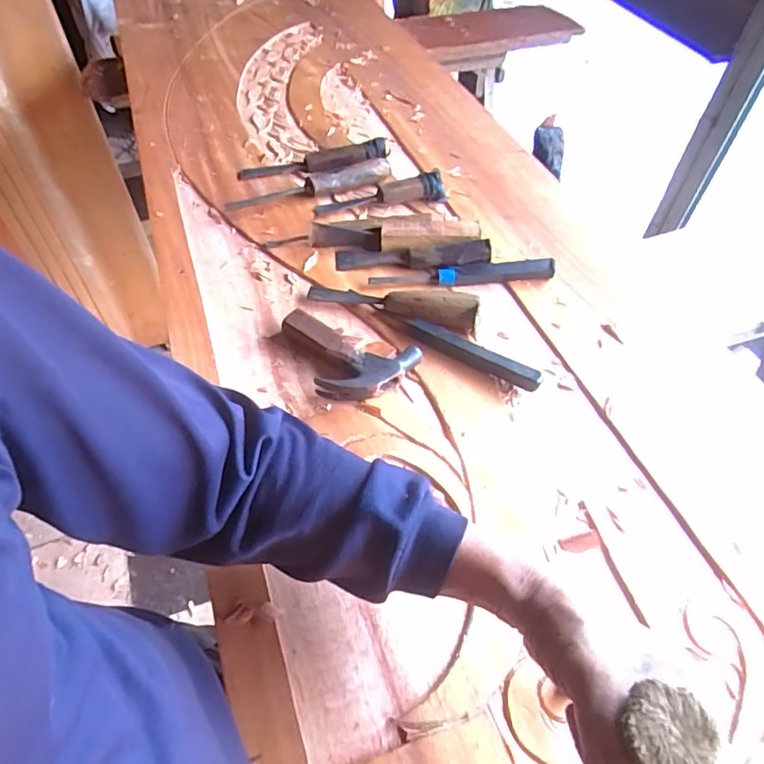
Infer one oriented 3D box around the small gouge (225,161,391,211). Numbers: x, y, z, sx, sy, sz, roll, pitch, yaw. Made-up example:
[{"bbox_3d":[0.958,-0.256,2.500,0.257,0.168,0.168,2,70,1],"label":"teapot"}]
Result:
[{"bbox_3d":[-0.102,-0.282,0.756,0.240,0.029,0.034,-14,55,-12],"label":"small gouge"}]

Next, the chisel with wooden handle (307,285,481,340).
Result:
[{"bbox_3d":[0.011,-0.097,0.607,0.202,0.042,0.031,16,54,11],"label":"chisel with wooden handle"}]

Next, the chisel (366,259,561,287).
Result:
[{"bbox_3d":[0.101,-0.135,0.650,0.225,0.020,0.027,-1,53,-2],"label":"chisel"}]

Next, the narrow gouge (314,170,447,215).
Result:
[{"bbox_3d":[-0.002,-0.269,0.738,0.181,0.037,0.035,-8,53,-8],"label":"narrow gouge"}]

